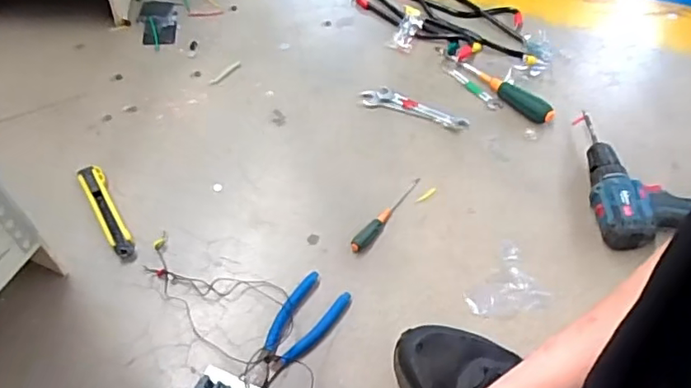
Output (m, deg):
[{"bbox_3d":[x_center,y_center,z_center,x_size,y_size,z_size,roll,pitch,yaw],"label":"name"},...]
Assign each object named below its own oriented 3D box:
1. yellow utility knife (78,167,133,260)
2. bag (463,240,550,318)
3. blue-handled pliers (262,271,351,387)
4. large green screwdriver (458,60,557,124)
[{"bbox_3d":[-0.309,0.020,0.730,0.031,0.017,0.152,-27,59,-19],"label":"yellow utility knife"},{"bbox_3d":[0.204,0.114,0.687,0.080,0.004,0.109,33,60,21],"label":"bag"},{"bbox_3d":[-0.053,0.152,0.643,0.060,0.019,0.132,29,58,19],"label":"blue-handled pliers"},{"bbox_3d":[0.243,-0.164,0.865,0.027,0.031,0.173,-31,60,-22],"label":"large green screwdriver"}]

